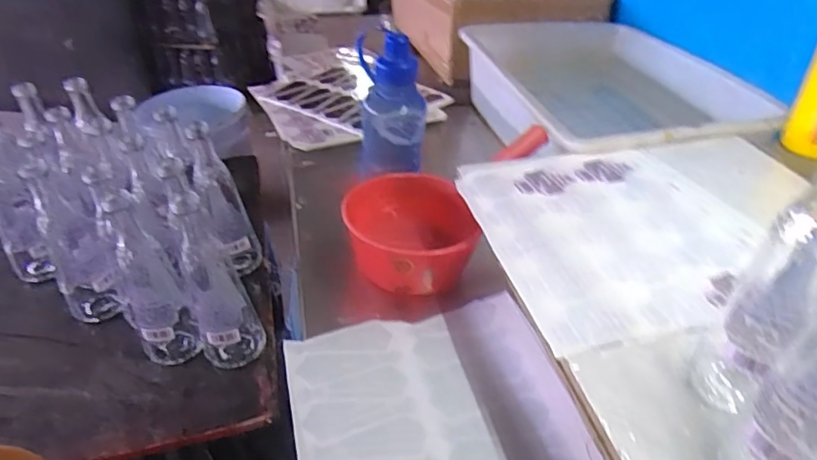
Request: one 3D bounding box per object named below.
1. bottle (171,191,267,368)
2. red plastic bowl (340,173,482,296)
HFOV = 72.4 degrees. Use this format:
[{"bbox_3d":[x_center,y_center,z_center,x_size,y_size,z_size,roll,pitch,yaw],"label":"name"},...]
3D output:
[{"bbox_3d":[-0.209,0.057,0.604,0.066,0.202,0.075,-17,38,-18],"label":"bottle"},{"bbox_3d":[0.000,0.003,0.699,0.156,0.081,0.169,-2,36,2],"label":"red plastic bowl"}]

